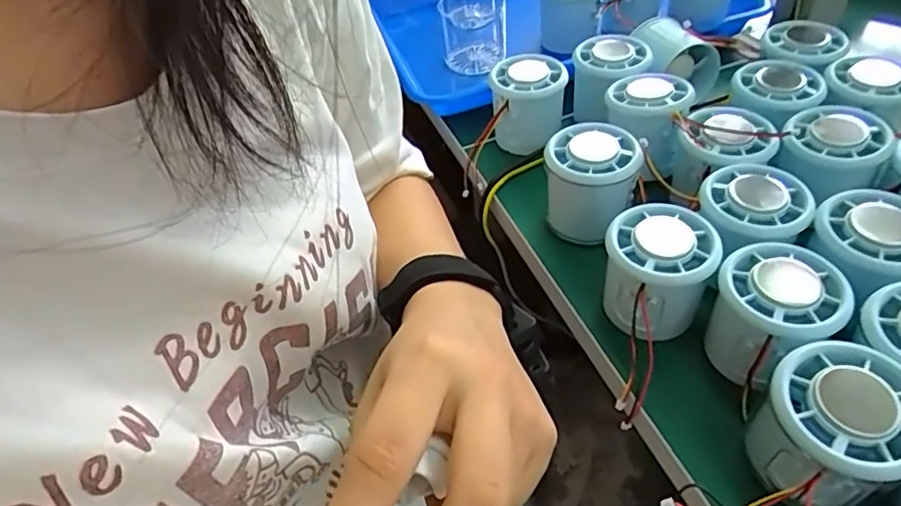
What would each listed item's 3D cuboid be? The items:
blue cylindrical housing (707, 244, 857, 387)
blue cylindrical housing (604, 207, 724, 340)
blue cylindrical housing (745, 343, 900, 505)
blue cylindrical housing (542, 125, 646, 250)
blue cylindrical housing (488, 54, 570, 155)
[{"bbox_3d":[0.157,0.033,0.295,0.052,0.058,0.055,-23,48,-16],"label":"blue cylindrical housing"},{"bbox_3d":[0.107,0.015,0.318,0.053,0.061,0.053,-3,46,3],"label":"blue cylindrical housing"},{"bbox_3d":[0.155,0.079,0.250,0.056,0.064,0.054,-3,46,3],"label":"blue cylindrical housing"},{"bbox_3d":[0.087,-0.044,0.373,0.053,0.058,0.056,-28,50,-20],"label":"blue cylindrical housing"},{"bbox_3d":[0.058,-0.112,0.444,0.054,0.054,0.053,0,46,6],"label":"blue cylindrical housing"}]

